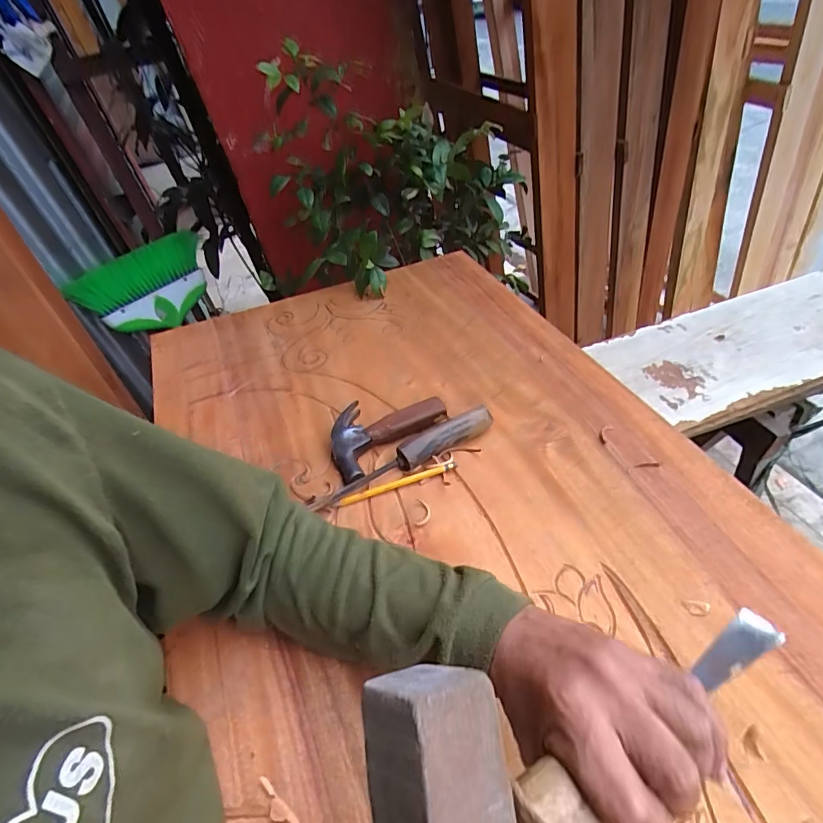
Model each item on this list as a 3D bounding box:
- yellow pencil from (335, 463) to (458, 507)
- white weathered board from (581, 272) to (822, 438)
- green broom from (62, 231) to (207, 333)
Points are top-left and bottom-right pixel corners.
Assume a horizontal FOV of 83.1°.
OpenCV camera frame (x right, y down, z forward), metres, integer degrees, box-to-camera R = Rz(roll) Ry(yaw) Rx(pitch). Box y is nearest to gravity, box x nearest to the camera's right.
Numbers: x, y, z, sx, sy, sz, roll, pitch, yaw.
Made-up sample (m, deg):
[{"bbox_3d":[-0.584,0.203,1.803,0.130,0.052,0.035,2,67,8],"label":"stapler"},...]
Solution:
[{"bbox_3d":[-0.015,0.083,0.526,0.141,0.009,0.009,-16,46,-10],"label":"yellow pencil"},{"bbox_3d":[0.513,-0.105,0.681,0.465,0.030,0.195,-17,46,-11],"label":"white weathered board"},{"bbox_3d":[-0.661,-0.304,1.157,0.303,0.186,0.056,-32,50,-20],"label":"green broom"}]

